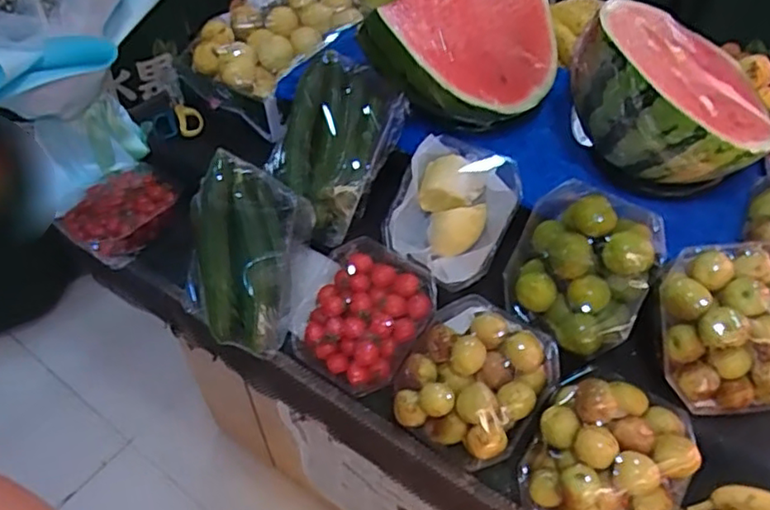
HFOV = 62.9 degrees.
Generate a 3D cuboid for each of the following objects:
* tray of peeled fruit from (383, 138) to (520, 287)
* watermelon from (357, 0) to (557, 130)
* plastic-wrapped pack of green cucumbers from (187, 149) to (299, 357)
[{"bbox_3d":[0.078,-0.049,0.717,0.131,0.050,0.153,28,93,18],"label":"tray of peeled fruit"},{"bbox_3d":[0.117,-0.248,0.728,0.261,0.134,0.143,-34,56,-26],"label":"watermelon"},{"bbox_3d":[-0.175,-0.005,0.742,0.161,0.224,0.051,23,25,27],"label":"plastic-wrapped pack of green cucumbers"}]

